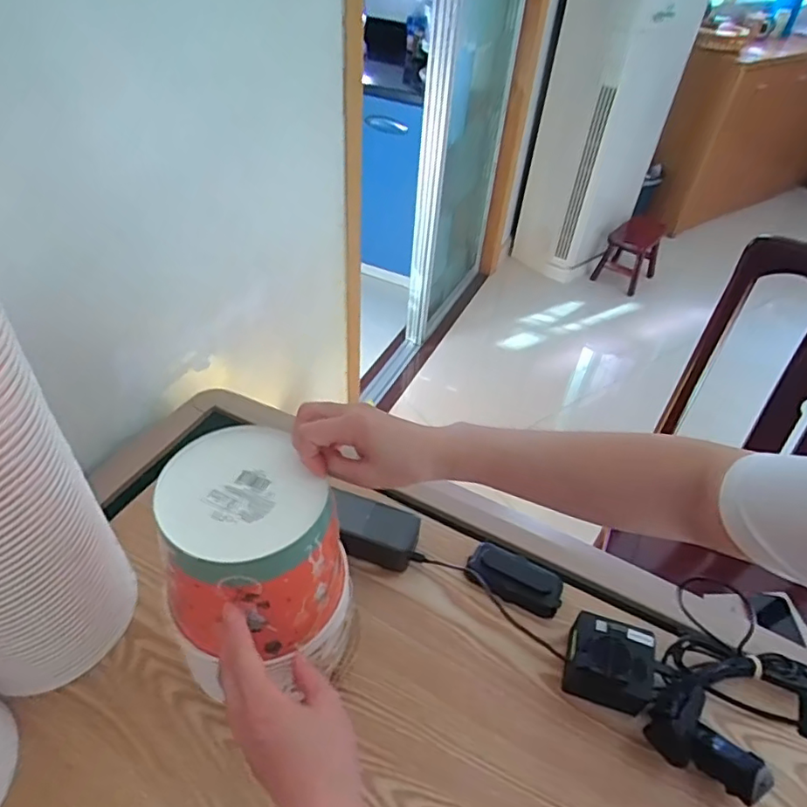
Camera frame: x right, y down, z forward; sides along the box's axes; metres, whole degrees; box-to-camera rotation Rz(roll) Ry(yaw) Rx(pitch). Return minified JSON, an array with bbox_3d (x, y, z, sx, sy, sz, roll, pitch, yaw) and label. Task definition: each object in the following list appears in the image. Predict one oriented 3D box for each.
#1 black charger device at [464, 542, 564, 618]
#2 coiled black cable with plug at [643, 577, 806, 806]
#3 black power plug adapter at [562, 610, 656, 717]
[{"bbox_3d":[0.126,0.199,0.656,0.105,0.029,0.058,18,45,11],"label":"black charger device"},{"bbox_3d":[0.353,0.288,0.571,0.180,0.057,0.209,25,47,18],"label":"coiled black cable with plug"},{"bbox_3d":[0.209,0.263,0.587,0.081,0.059,0.072,17,45,10],"label":"black power plug adapter"}]

